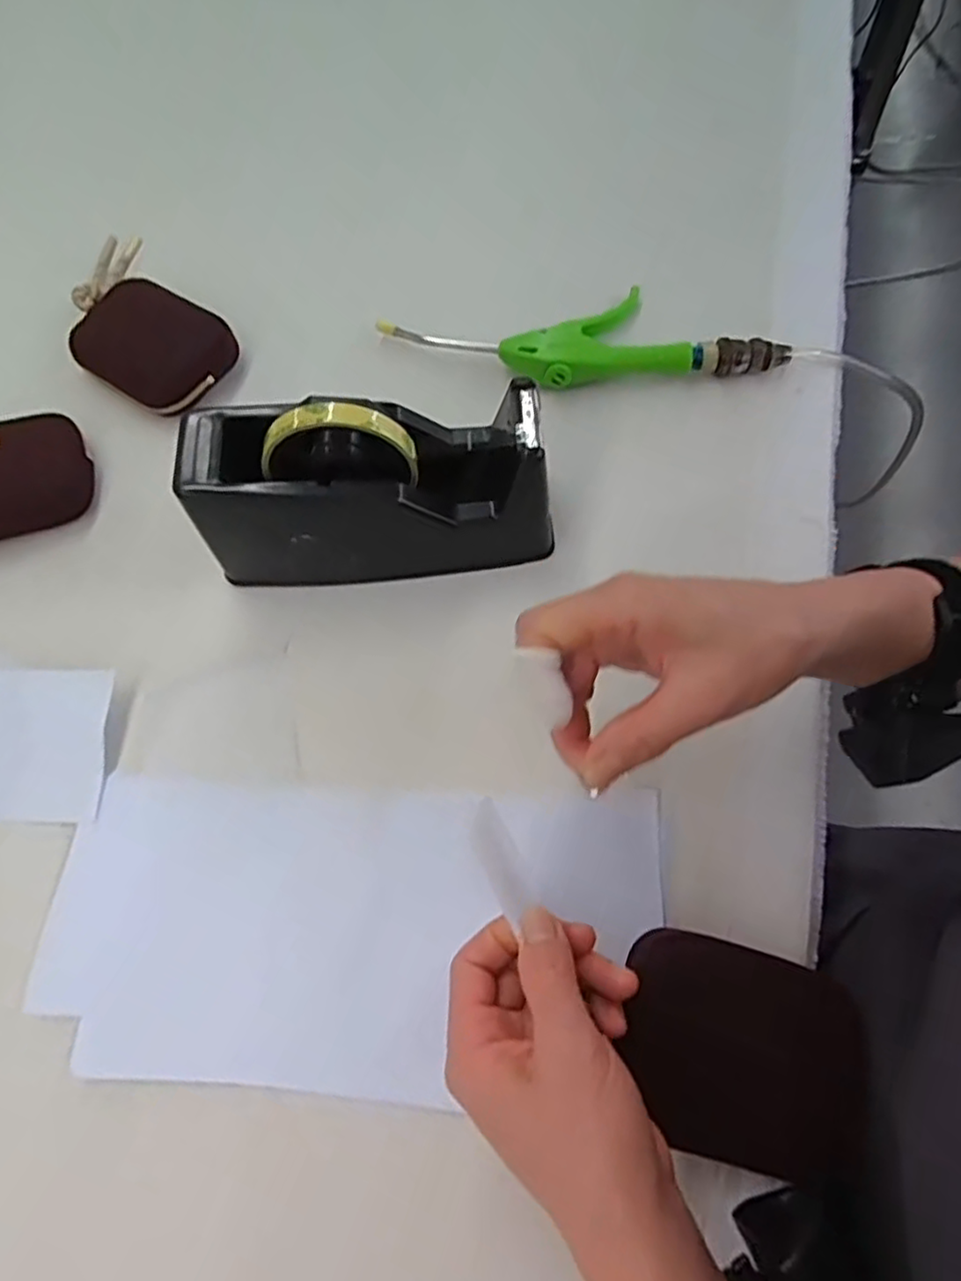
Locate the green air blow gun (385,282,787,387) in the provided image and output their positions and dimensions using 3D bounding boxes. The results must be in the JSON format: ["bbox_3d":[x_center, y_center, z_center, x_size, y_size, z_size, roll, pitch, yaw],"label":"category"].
[{"bbox_3d":[0.070,-0.209,0.464,0.270,0.029,0.067,-3,67,1],"label":"green air blow gun"}]

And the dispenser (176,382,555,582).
[{"bbox_3d":[-0.061,-0.086,0.386,0.196,0.114,0.071,-6,67,-3],"label":"dispenser"}]

